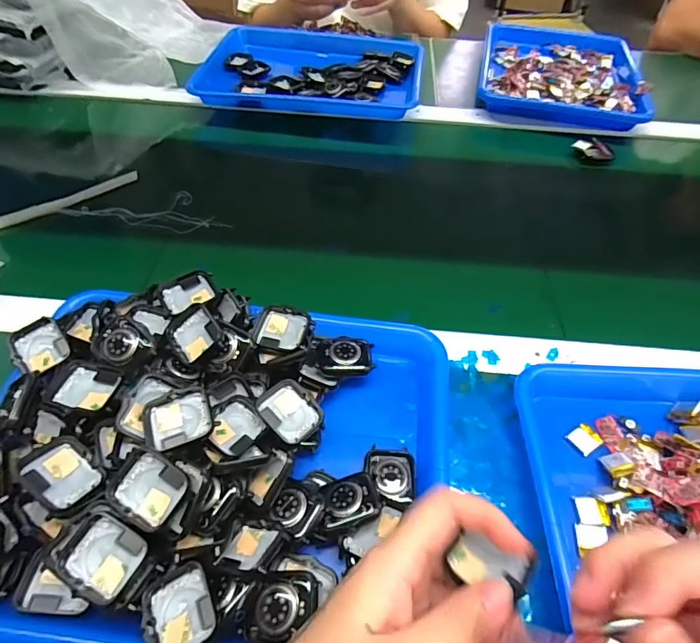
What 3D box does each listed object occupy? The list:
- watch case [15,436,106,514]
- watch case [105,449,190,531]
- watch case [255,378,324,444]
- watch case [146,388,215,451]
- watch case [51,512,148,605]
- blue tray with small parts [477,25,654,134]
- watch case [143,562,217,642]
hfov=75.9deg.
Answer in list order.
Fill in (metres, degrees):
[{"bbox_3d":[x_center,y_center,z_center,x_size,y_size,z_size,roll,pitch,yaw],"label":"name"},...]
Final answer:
[{"bbox_3d":[-0.177,0.094,0.276,0.043,0.012,0.038,40,33,7],"label":"watch case"},{"bbox_3d":[-0.122,0.101,0.272,0.044,0.010,0.037,27,74,9],"label":"watch case"},{"bbox_3d":[-0.043,0.064,0.321,0.043,0.013,0.037,36,59,24],"label":"watch case"},{"bbox_3d":[-0.113,0.064,0.296,0.041,0.011,0.034,-15,54,-13],"label":"watch case"},{"bbox_3d":[-0.142,0.133,0.254,0.044,0.010,0.037,24,55,16],"label":"watch case"},{"bbox_3d":[0.354,-0.427,0.753,0.248,0.045,0.313,12,52,8],"label":"blue tray with small parts"},{"bbox_3d":[-0.095,0.160,0.251,0.036,0.012,0.041,-23,56,-18],"label":"watch case"}]

